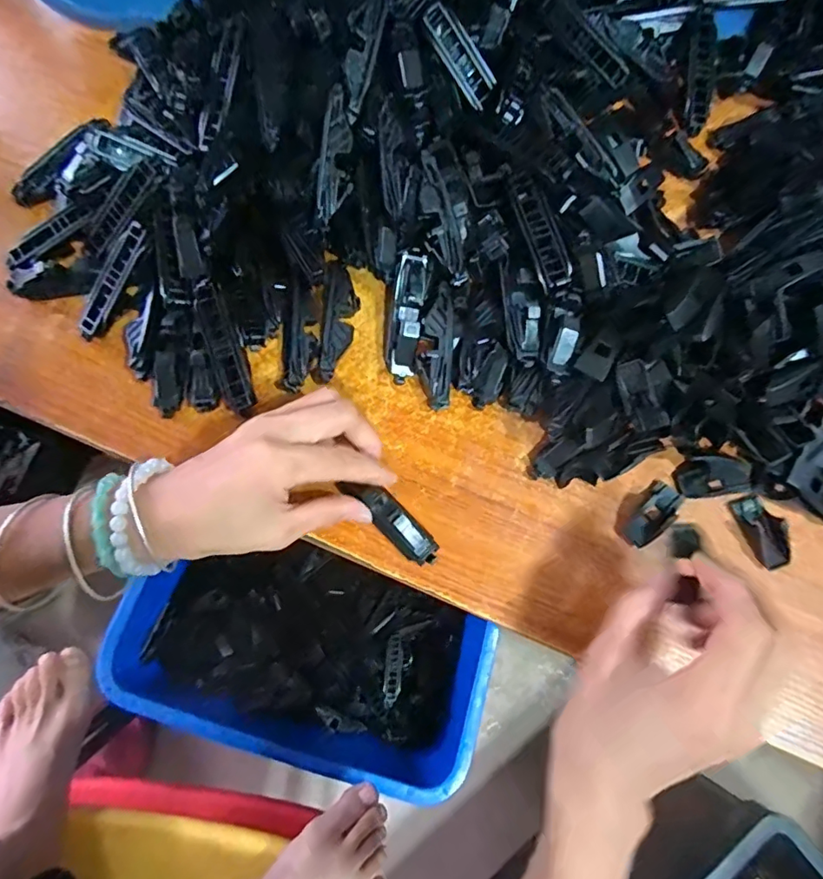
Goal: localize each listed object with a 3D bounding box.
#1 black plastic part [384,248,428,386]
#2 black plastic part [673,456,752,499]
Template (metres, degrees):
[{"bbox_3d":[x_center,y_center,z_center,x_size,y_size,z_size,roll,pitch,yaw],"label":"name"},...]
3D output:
[{"bbox_3d":[-0.005,-0.077,0.323,0.021,0.013,0.080,8,93,2],"label":"black plastic part"},{"bbox_3d":[0.184,0.021,0.307,0.045,0.018,0.022,-6,75,-2],"label":"black plastic part"}]

